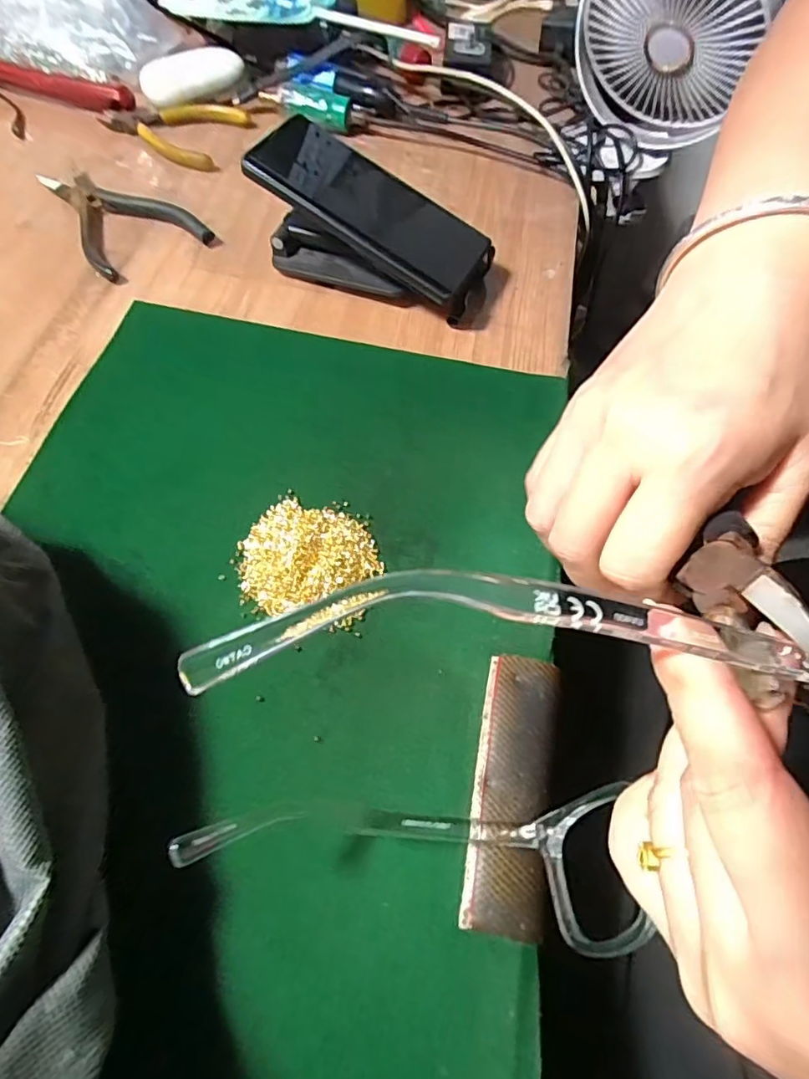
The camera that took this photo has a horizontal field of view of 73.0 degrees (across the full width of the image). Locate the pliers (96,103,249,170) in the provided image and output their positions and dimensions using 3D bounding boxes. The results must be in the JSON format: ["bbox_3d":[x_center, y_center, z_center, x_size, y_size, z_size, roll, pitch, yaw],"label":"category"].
[{"bbox_3d":[-0.208,-0.363,0.483,0.118,0.017,0.082,17,64,6],"label":"pliers"}]

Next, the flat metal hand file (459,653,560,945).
[{"bbox_3d":[0.051,0.113,0.255,0.035,0.006,0.117,11,63,3],"label":"flat metal hand file"}]

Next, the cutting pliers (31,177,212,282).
[{"bbox_3d":[-0.219,-0.254,0.423,0.086,0.014,0.127,-34,69,-17],"label":"cutting pliers"}]

